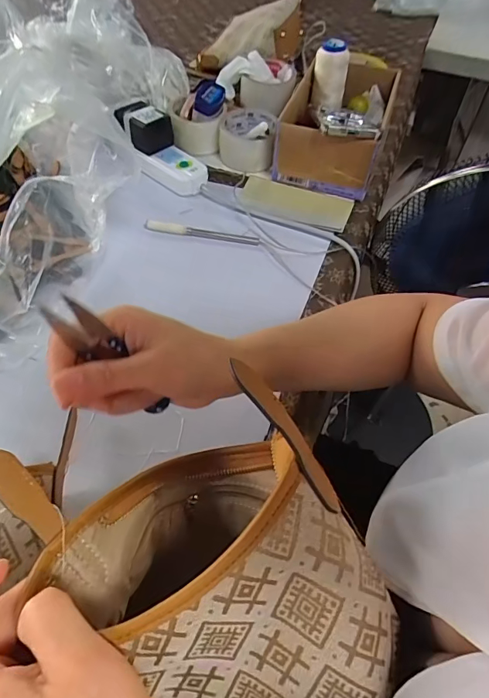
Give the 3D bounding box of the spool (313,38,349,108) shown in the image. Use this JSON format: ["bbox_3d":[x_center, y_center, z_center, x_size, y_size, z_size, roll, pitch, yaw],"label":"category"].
[{"bbox_3d":[0.133,-0.419,0.673,0.051,0.090,0.047,7,56,2],"label":"spool"}]

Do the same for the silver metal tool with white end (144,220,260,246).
[{"bbox_3d":[-0.057,-0.153,0.575,0.151,0.014,0.014,7,55,4],"label":"silver metal tool with white end"}]

